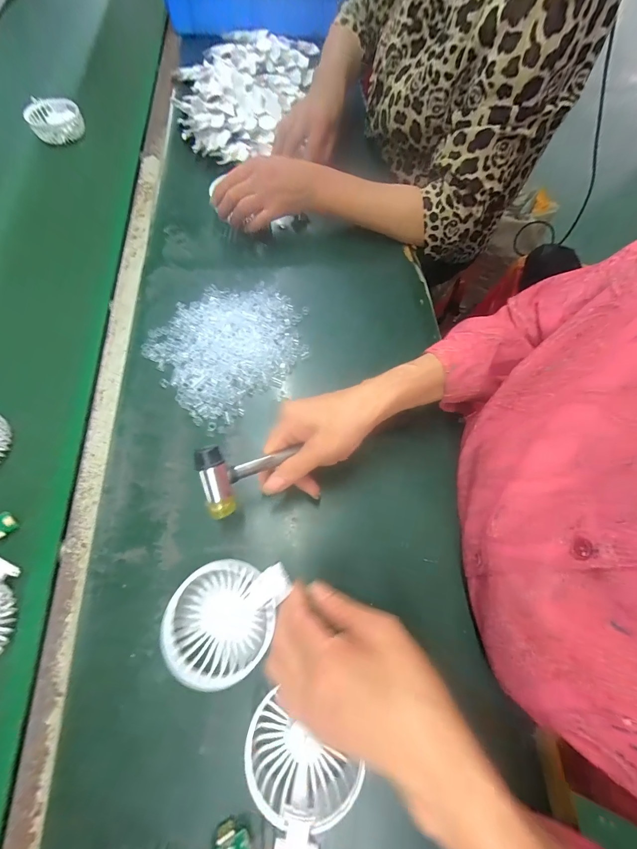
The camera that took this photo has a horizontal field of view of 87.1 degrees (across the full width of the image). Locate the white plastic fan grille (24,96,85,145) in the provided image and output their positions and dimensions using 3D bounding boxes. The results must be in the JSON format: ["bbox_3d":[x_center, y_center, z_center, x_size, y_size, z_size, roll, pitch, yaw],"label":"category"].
[{"bbox_3d":[-0.473,-0.548,0.604,0.090,0.036,0.083,-33,71,-15],"label":"white plastic fan grille"}]

